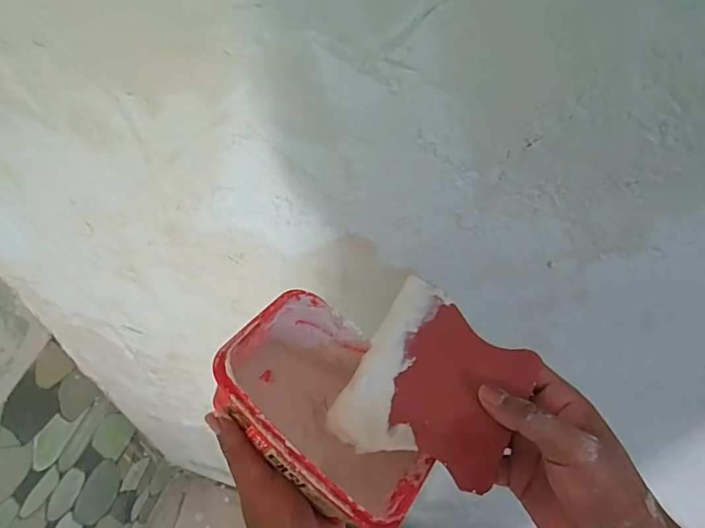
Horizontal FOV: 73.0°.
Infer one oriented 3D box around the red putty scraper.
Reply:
[{"bbox_3d":[0.057,0.084,0.324,0.107,0.005,0.118,27,77,18],"label":"red putty scraper"}]

